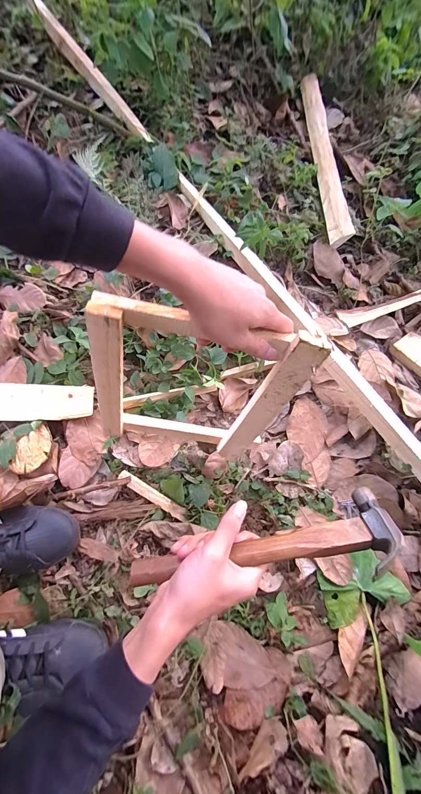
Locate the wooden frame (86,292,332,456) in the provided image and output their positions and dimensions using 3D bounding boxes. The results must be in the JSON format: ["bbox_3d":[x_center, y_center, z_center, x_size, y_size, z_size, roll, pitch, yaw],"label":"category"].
[{"bbox_3d":[-0.026,-0.004,0.429,0.244,0.285,0.044,13,58,-5],"label":"wooden frame"}]

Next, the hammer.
[{"bbox_3d":[0.055,0.161,0.334,0.274,0.044,0.070,-12,71,0],"label":"hammer"}]

